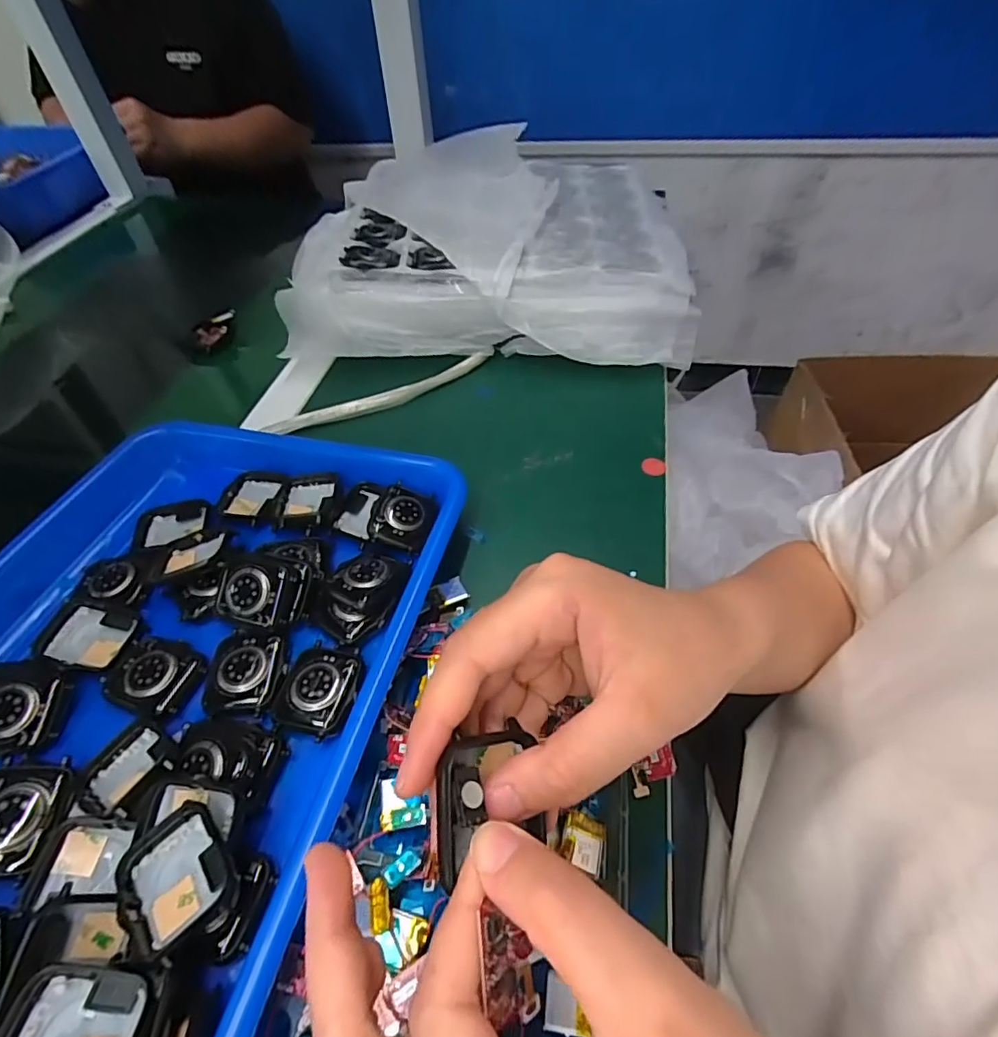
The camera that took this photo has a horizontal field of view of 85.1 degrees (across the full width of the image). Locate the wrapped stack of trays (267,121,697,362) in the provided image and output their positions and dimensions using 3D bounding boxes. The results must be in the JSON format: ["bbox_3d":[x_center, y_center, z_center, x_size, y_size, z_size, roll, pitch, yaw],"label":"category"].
[{"bbox_3d":[-0.013,-0.238,0.485,0.332,0.101,0.246,-3,50,1],"label":"wrapped stack of trays"}]

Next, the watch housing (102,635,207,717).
[{"bbox_3d":[-0.172,0.078,0.272,0.043,0.007,0.036,13,52,14],"label":"watch housing"}]

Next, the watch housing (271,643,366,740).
[{"bbox_3d":[-0.088,0.081,0.265,0.037,0.006,0.044,6,50,9],"label":"watch housing"}]

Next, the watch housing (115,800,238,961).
[{"bbox_3d":[-0.119,0.133,0.201,0.035,0.007,0.043,-38,54,-18],"label":"watch housing"}]

